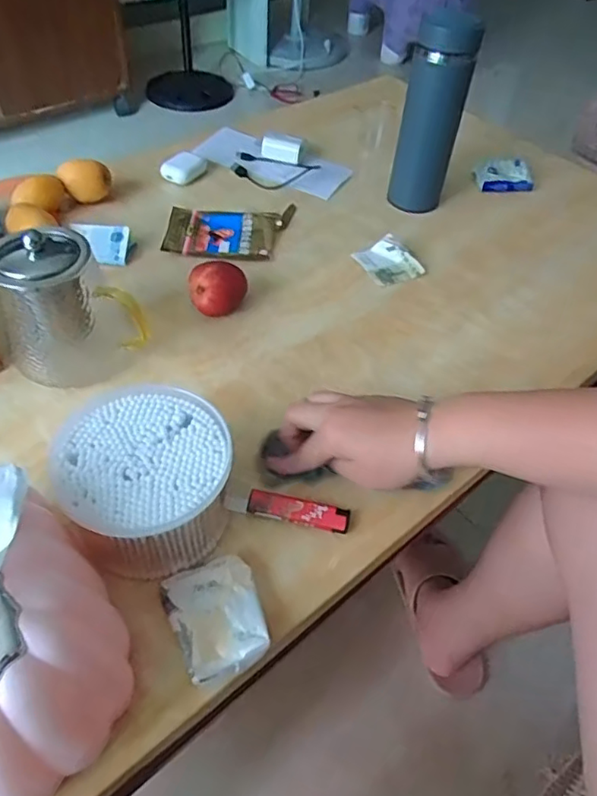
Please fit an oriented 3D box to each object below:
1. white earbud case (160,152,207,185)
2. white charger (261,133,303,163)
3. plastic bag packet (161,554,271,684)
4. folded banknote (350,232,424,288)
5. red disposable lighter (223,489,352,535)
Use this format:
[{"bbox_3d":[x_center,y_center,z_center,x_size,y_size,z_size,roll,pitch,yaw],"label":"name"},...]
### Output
[{"bbox_3d":[-0.146,-0.300,0.754,0.032,0.025,0.061,29,54,20],"label":"white earbud case"},{"bbox_3d":[-0.023,-0.338,0.784,0.053,0.032,0.022,8,50,3],"label":"white charger"},{"bbox_3d":[-0.055,0.148,0.393,0.058,0.017,0.077,-17,52,-17],"label":"plastic bag packet"},{"bbox_3d":[0.104,-0.160,0.660,0.058,0.027,0.066,-25,55,-23],"label":"folded banknote"},{"bbox_3d":[-0.009,0.086,0.452,0.097,0.012,0.020,10,50,5],"label":"red disposable lighter"}]

